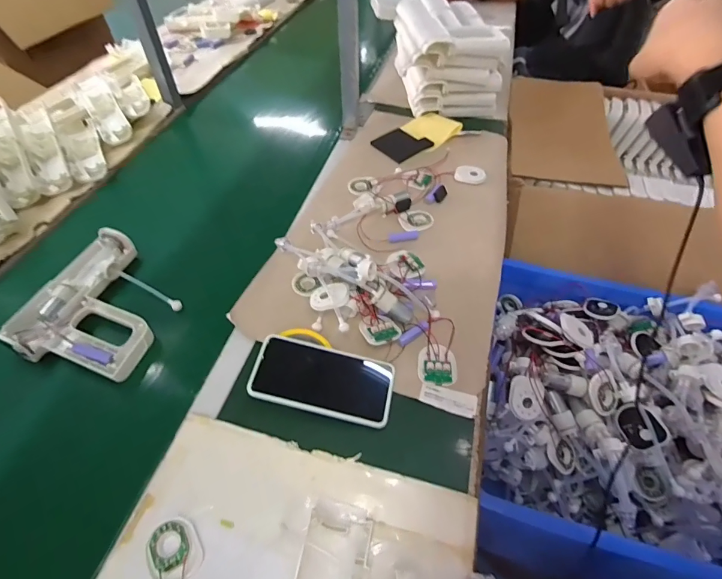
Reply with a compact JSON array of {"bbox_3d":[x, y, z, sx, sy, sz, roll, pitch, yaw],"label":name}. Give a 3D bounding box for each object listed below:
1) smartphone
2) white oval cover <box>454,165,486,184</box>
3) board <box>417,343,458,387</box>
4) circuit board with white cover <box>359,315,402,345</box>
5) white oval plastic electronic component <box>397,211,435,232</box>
[{"bbox_3d":[-0.046,0.112,0.489,0.170,0.014,0.085,12,66,0],"label":"smartphone"},{"bbox_3d":[0.215,-0.227,0.775,0.059,0.015,0.049,9,52,7],"label":"white oval cover"},{"bbox_3d":[0.101,0.098,0.518,0.049,0.010,0.056,2,51,1],"label":"board"},{"bbox_3d":[0.028,0.058,0.543,0.050,0.017,0.045,-16,53,-13],"label":"circuit board with white cover"},{"bbox_3d":[0.098,-0.121,0.693,0.056,0.014,0.043,-21,54,-17],"label":"white oval plastic electronic component"}]

